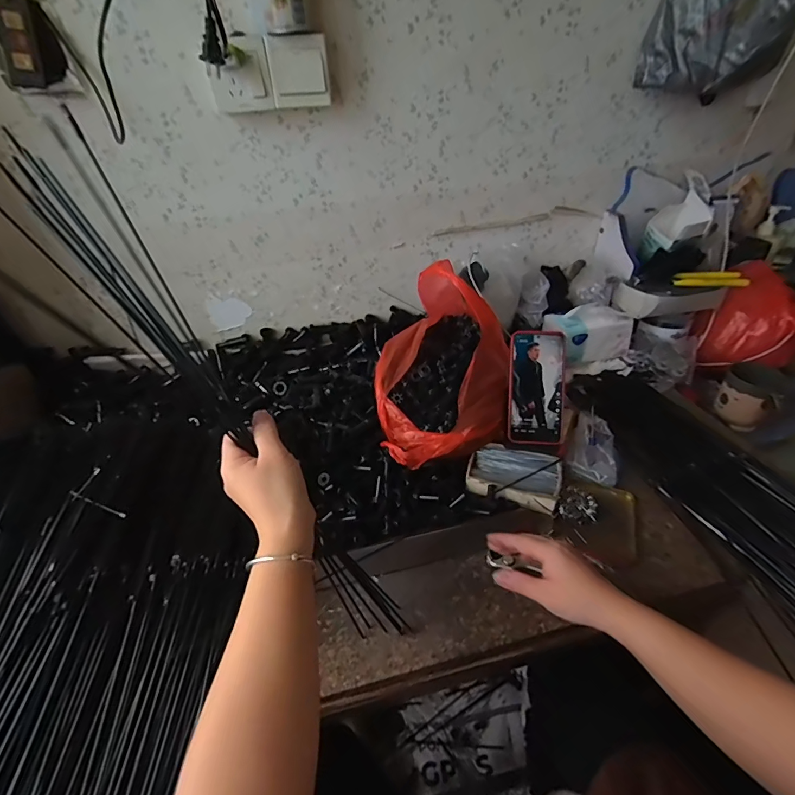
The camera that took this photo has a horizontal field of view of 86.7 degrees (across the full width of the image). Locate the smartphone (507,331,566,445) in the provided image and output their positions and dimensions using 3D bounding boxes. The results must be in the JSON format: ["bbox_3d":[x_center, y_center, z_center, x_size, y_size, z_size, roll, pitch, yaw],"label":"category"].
[{"bbox_3d":[0.205,-0.014,0.619,0.078,0.163,0.012,2,0,11],"label":"smartphone"}]

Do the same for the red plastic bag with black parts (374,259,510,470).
[{"bbox_3d":[0.069,-0.043,0.655,0.203,0.225,0.274,-2,36,6],"label":"red plastic bag with black parts"}]

